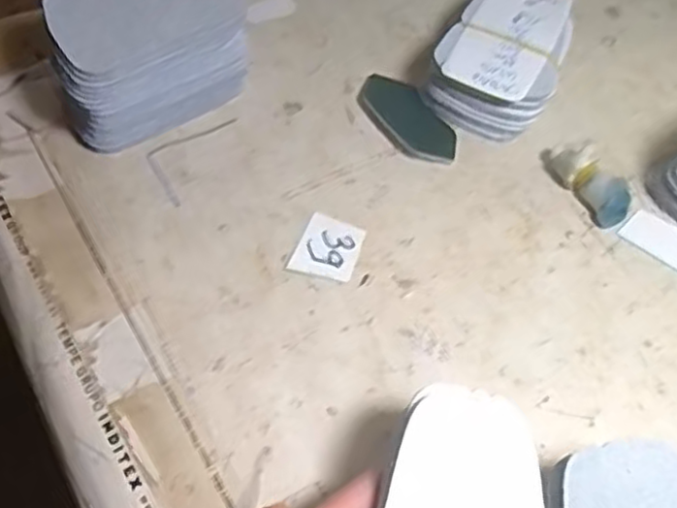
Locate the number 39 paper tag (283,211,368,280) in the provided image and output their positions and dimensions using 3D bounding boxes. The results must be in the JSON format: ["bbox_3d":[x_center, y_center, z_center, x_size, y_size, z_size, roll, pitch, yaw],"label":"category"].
[{"bbox_3d":[-0.005,-0.005,0.377,0.035,0.004,0.037,14,59,7],"label":"number 39 paper tag"}]

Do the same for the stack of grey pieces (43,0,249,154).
[{"bbox_3d":[-0.110,-0.117,0.405,0.110,0.066,0.071,-31,64,-19],"label":"stack of grey pieces"}]

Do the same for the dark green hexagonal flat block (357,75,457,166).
[{"bbox_3d":[0.041,-0.082,0.422,0.036,0.004,0.077,-27,63,-17],"label":"dark green hexagonal flat block"}]

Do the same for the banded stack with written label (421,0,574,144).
[{"bbox_3d":[0.100,-0.123,0.436,0.074,0.036,0.104,22,60,11],"label":"banded stack with written label"}]

